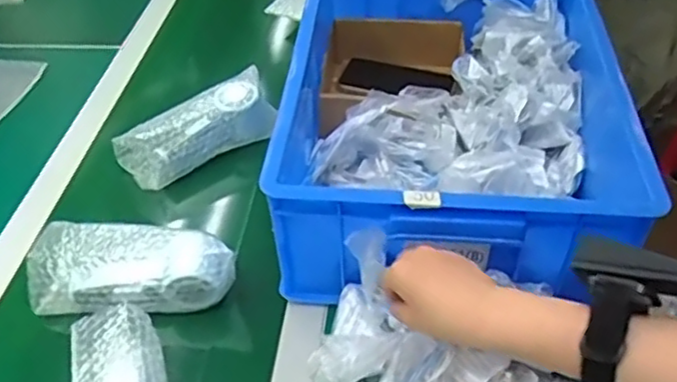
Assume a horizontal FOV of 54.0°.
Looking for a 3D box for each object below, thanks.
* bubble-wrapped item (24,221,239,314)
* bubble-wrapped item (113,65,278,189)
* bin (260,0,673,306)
[{"bbox_3d":[-0.209,0.076,0.680,0.206,0.065,0.072,0,45,4],"label":"bubble-wrapped item"},{"bbox_3d":[-0.178,-0.080,0.849,0.201,0.067,0.068,-29,50,-24],"label":"bubble-wrapped item"},{"bbox_3d":[0.127,-0.080,0.758,0.355,0.156,0.487,2,45,5],"label":"bin"}]

